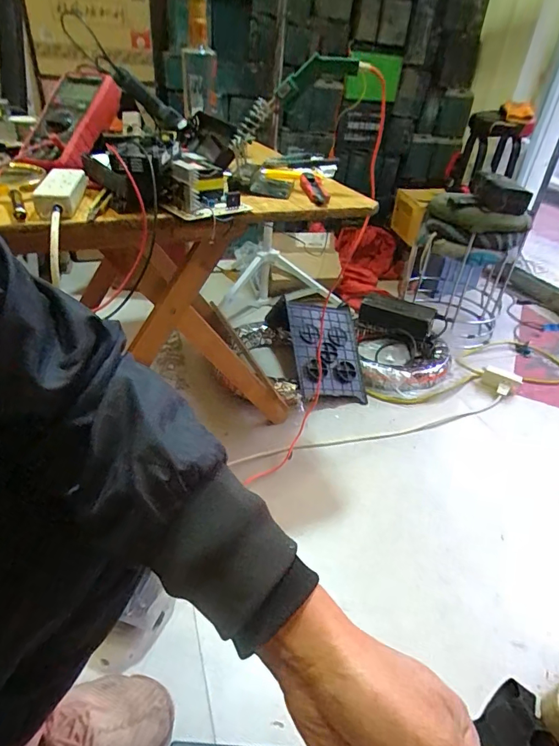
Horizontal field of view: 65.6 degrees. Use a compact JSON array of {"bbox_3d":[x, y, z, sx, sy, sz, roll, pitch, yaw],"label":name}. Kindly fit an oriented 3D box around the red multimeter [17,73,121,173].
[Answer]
[{"bbox_3d":[-0.321,-0.375,0.658,0.094,0.052,0.195,18,71,14],"label":"red multimeter"}]

